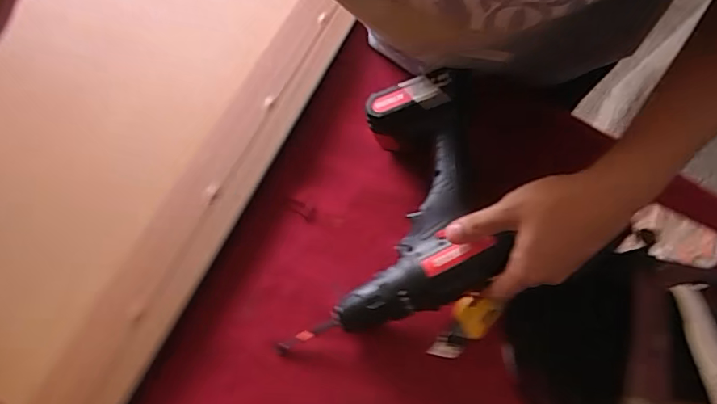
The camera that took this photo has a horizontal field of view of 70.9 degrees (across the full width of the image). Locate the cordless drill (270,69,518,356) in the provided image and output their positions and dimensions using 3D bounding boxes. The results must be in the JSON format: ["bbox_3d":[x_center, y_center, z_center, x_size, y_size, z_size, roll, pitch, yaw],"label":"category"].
[{"bbox_3d":[0.044,0.006,0.461,0.170,0.066,0.264,6,74,7],"label":"cordless drill"}]

